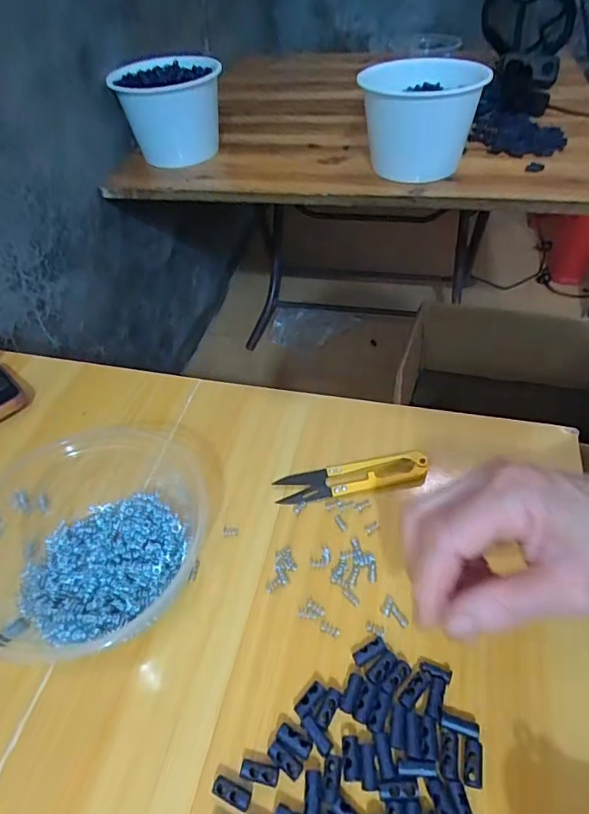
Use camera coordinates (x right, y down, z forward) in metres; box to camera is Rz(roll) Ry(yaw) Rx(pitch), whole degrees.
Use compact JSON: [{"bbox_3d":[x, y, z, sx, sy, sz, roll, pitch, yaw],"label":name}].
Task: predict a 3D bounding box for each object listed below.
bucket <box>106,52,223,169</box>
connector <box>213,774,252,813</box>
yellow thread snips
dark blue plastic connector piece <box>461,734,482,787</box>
[{"bbox_3d":[-0.194,-0.469,0.809,0.164,0.123,0.150,-15,48,-9],"label":"bucket"},{"bbox_3d":[-0.030,0.182,0.238,0.018,0.004,0.008,18,51,19],"label":"connector"},{"bbox_3d":[0.040,0.048,0.351,0.103,0.012,0.025,-7,48,-2],"label":"yellow thread snips"},{"bbox_3d":[0.084,0.168,0.238,0.010,0.004,0.020,6,63,10],"label":"dark blue plastic connector piece"}]

